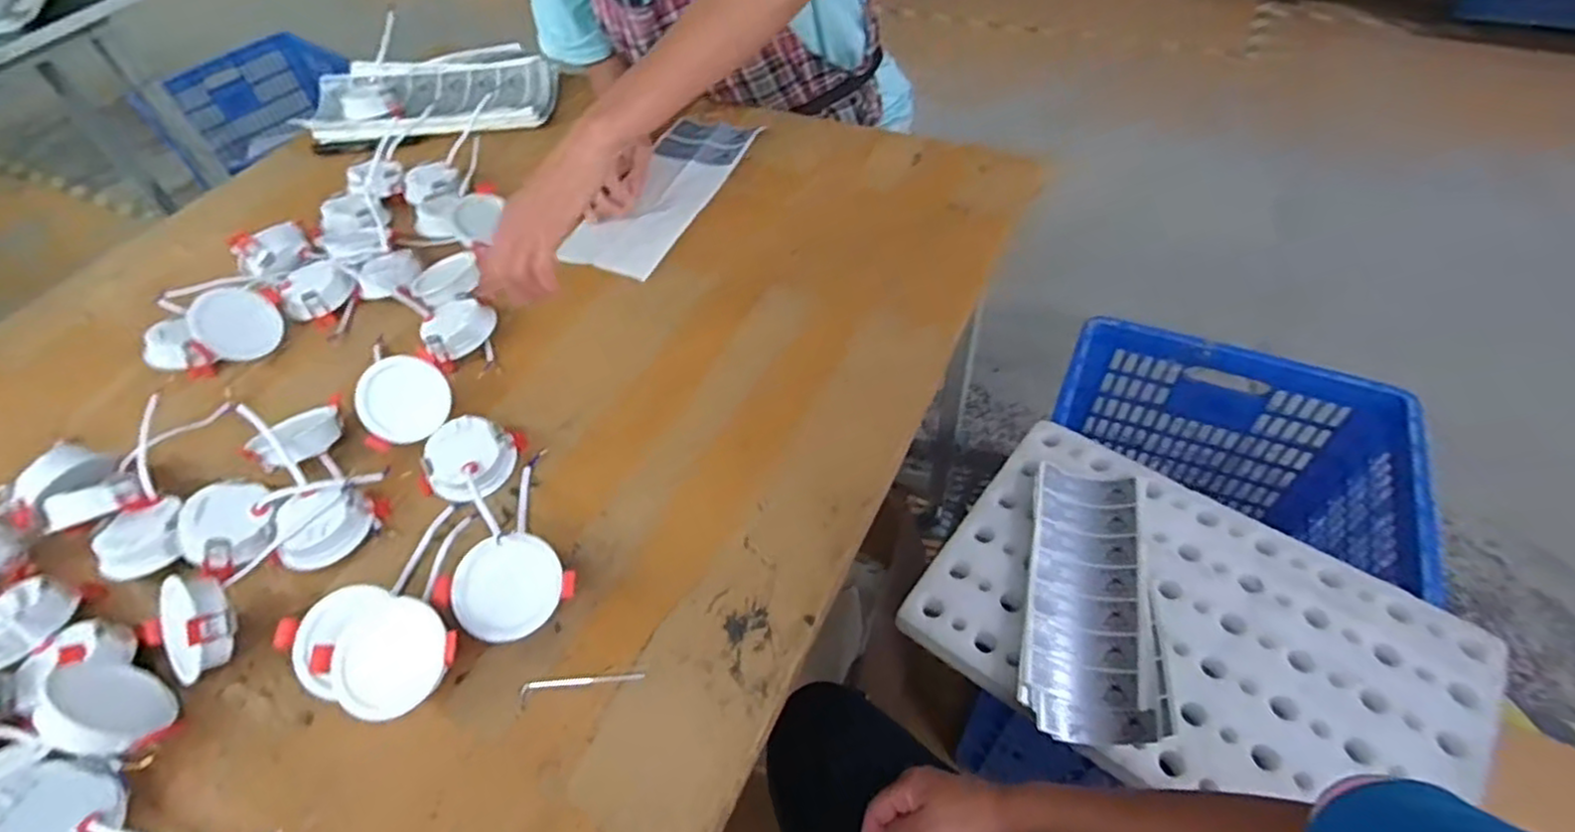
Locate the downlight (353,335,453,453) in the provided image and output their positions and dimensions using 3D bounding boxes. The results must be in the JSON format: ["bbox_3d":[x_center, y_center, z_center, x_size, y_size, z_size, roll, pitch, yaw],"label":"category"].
[{"bbox_3d":[-0.333,-0.014,0.621,0.072,0.024,0.072,0,89,-13],"label":"downlight"}]

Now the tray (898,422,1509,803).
[{"bbox_3d":[0.464,0.252,0.825,0.551,0.030,0.385,31,60,24],"label":"tray"}]

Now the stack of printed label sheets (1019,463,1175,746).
[{"bbox_3d":[0.354,0.202,0.827,0.143,0.039,0.337,11,54,11],"label":"stack of printed label sheets"}]

